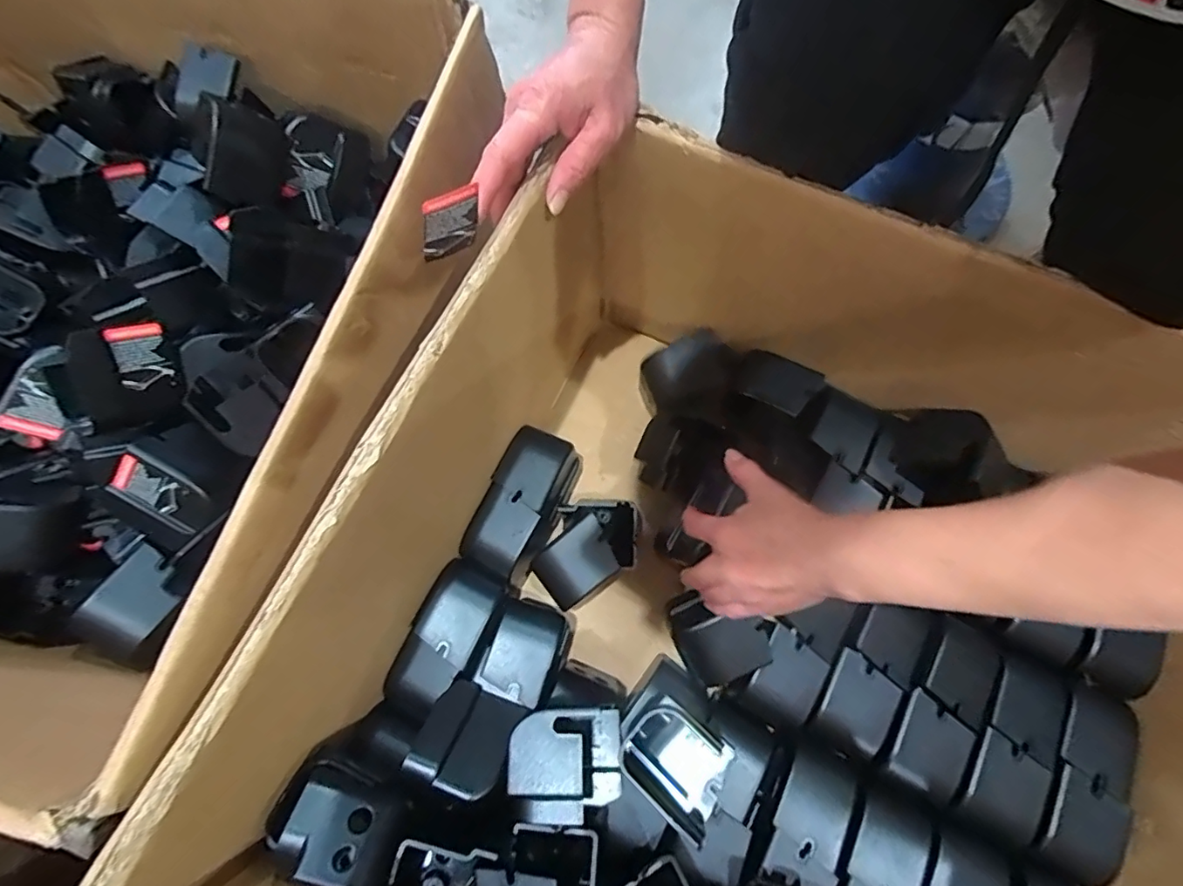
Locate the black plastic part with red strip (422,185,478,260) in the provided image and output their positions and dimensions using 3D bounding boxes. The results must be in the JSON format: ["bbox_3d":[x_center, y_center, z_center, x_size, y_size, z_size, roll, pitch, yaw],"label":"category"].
[{"bbox_3d":[-0.079,-0.123,0.308,0.034,0.048,0.004,-32,79,-24],"label":"black plastic part with red strip"}]

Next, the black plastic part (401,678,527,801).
[{"bbox_3d":[-0.091,0.219,0.402,0.065,0.019,0.071,22,43,9],"label":"black plastic part"}]

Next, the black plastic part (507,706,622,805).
[{"bbox_3d":[-0.018,0.224,0.388,0.075,0.060,0.072,-2,74,0],"label":"black plastic part"}]

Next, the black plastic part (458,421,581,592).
[{"bbox_3d":[-0.061,0.057,0.496,0.068,0.054,0.133,24,76,7],"label":"black plastic part"}]

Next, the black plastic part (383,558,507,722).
[{"bbox_3d":[-0.122,0.164,0.452,0.059,0.034,0.125,25,76,8],"label":"black plastic part"}]

